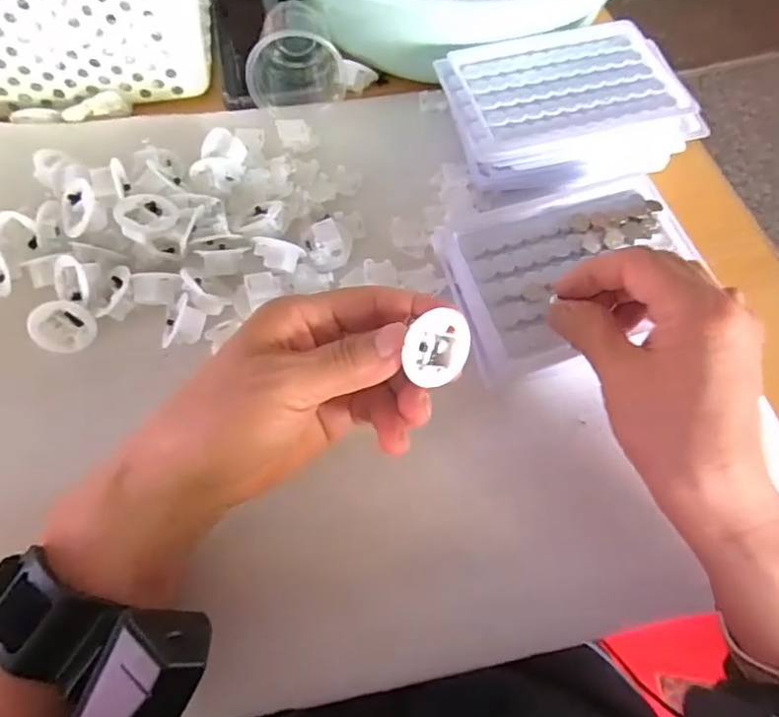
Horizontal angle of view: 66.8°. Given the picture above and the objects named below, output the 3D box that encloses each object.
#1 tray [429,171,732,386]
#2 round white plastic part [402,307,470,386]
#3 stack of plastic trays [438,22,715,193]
[{"bbox_3d":[0.102,-0.053,0.339,0.140,0.025,0.105,-17,66,-9],"label":"tray"},{"bbox_3d":[0.020,-0.004,0.248,0.030,0.028,0.007,-22,24,-24],"label":"round white plastic part"},{"bbox_3d":[0.114,-0.163,0.388,0.155,0.044,0.107,-13,65,-7],"label":"stack of plastic trays"}]

